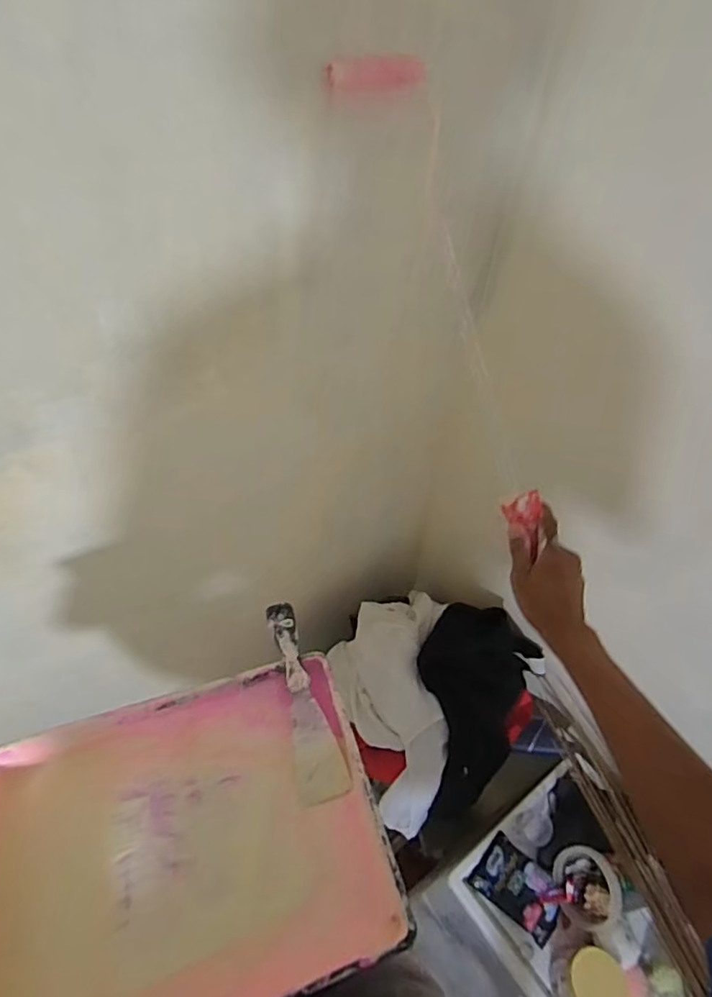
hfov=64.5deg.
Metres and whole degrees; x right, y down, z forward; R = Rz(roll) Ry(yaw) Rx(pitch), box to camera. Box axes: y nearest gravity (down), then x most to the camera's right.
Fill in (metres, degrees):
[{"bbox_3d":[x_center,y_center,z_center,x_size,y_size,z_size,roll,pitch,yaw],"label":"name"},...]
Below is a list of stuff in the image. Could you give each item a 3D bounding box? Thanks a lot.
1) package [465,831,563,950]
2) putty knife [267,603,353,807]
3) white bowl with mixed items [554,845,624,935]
[{"bbox_3d":[0.301,0.717,1.045,0.152,0.029,0.107,32,59,21],"label":"package"},{"bbox_3d":[-0.060,0.209,0.600,0.049,0.028,0.202,-16,55,-12],"label":"putty knife"},{"bbox_3d":[0.414,0.692,0.999,0.040,0.124,0.135,10,52,-41],"label":"white bowl with mixed items"}]

